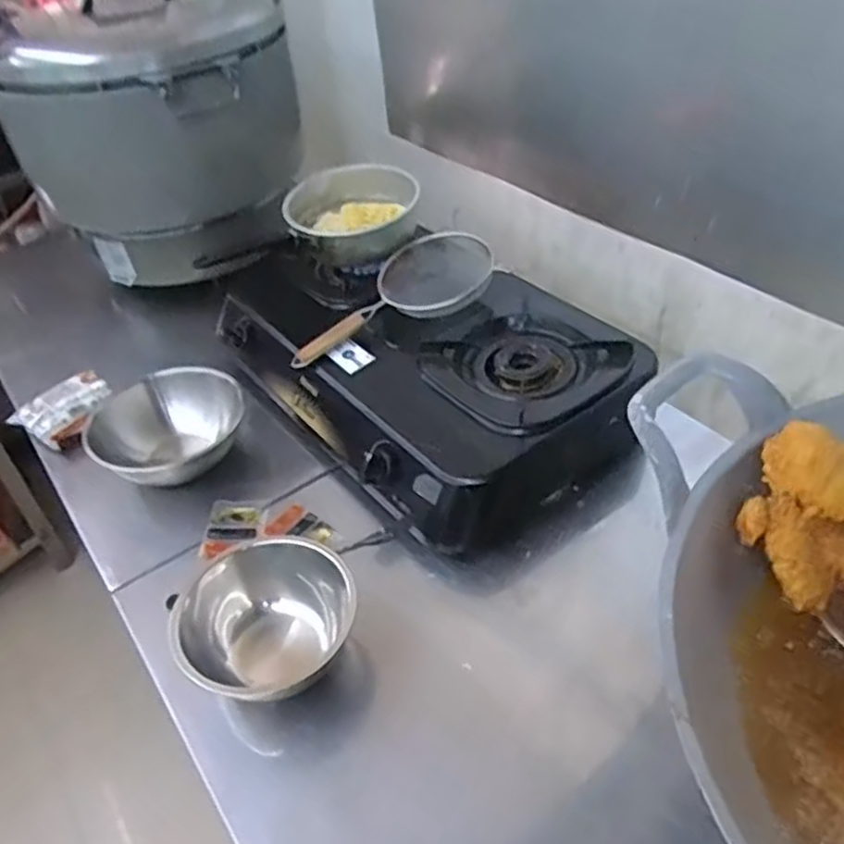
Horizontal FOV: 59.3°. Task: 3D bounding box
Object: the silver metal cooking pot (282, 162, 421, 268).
[{"bbox_3d":[-0.100,-0.305,1.103,0.188,0.100,0.184,-4,41,3],"label":"silver metal cooking pot"}]

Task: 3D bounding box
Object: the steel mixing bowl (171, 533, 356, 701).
[{"bbox_3d":[-0.146,0.204,0.719,0.168,0.108,0.139,-22,43,-17],"label":"steel mixing bowl"}]

